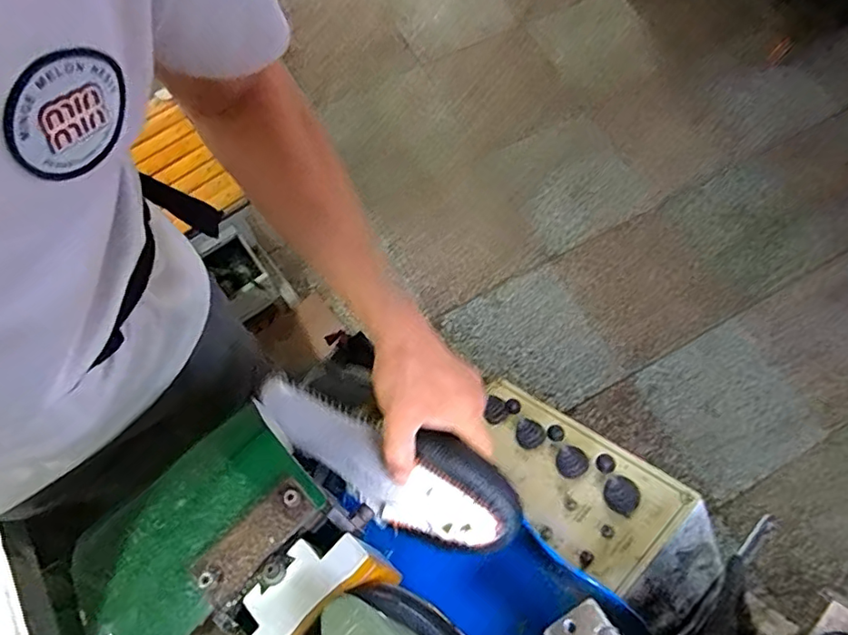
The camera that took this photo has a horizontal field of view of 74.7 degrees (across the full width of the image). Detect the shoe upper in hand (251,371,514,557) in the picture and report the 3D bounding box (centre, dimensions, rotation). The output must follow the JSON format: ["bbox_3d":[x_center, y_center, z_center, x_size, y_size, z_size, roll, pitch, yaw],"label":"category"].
[{"bbox_3d":[-0.047,0.122,0.487,0.265,0.058,0.076,19,70,30],"label":"shoe upper in hand"}]

